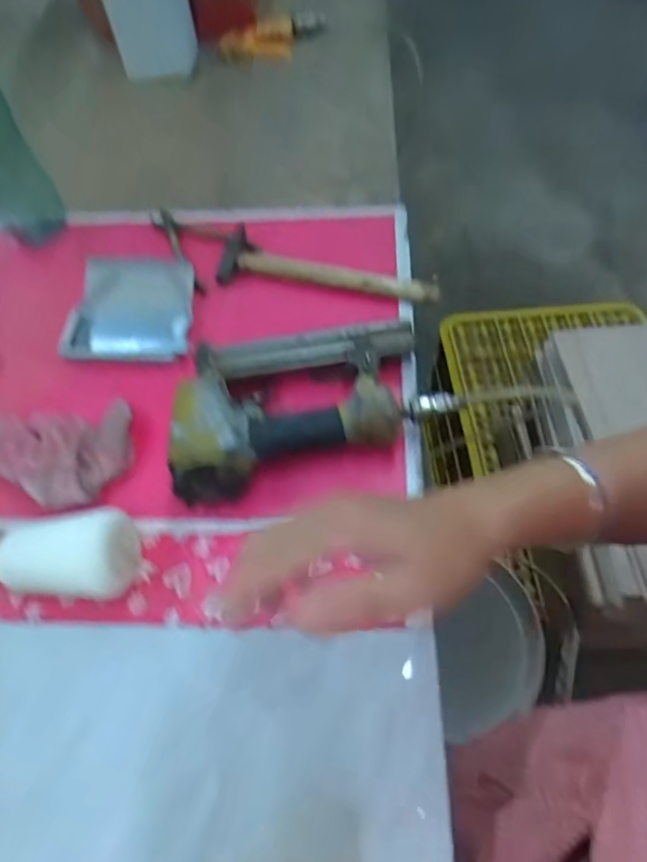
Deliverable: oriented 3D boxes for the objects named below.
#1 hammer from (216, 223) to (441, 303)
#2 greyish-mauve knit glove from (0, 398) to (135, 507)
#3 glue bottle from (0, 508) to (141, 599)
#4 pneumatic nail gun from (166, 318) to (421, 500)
[{"bbox_3d":[0.006,-0.183,0.588,0.246,0.030,0.072,12,60,9],"label":"hammer"},{"bbox_3d":[-0.249,0.020,0.469,0.146,0.036,0.100,-8,59,-3],"label":"greyish-mauve knit glove"},{"bbox_3d":[-0.227,0.100,0.422,0.162,0.062,0.062,-4,57,16],"label":"glue bottle"},{"bbox_3d":[-0.021,-0.025,0.470,0.211,0.057,0.166,-5,59,-1],"label":"pneumatic nail gun"}]

